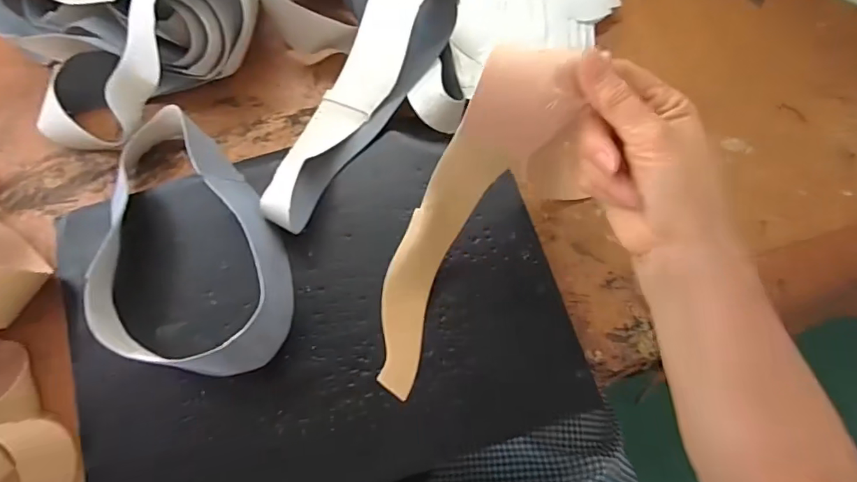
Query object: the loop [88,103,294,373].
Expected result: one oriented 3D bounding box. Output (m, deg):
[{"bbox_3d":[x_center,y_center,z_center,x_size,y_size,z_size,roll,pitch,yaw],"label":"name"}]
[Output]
[{"bbox_3d":[-0.203,-0.008,0.423,0.151,0.066,0.244,-7,72,-3],"label":"loop"}]

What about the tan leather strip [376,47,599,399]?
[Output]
[{"bbox_3d":[0.019,-0.013,0.364,0.073,0.275,0.097,35,40,10],"label":"tan leather strip"}]

